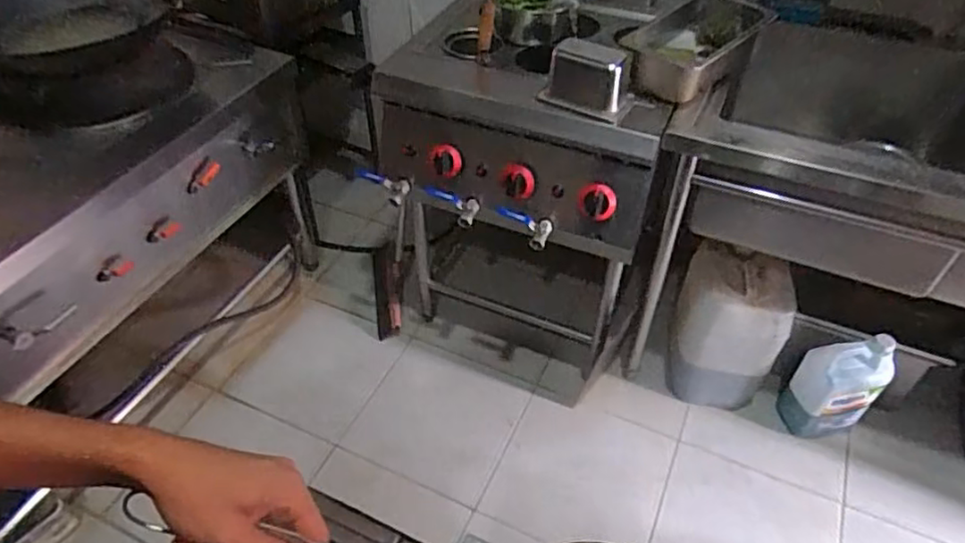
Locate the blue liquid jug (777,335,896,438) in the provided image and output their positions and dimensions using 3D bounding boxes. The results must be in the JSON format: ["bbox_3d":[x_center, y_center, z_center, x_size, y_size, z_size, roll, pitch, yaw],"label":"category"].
[{"bbox_3d":[0.873,0.295,1.581,0.180,0.318,0.132,-16,47,-16],"label":"blue liquid jug"}]

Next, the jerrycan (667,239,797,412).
[{"bbox_3d":[0.632,0.151,1.662,0.259,0.445,0.193,15,47,15],"label":"jerrycan"}]

